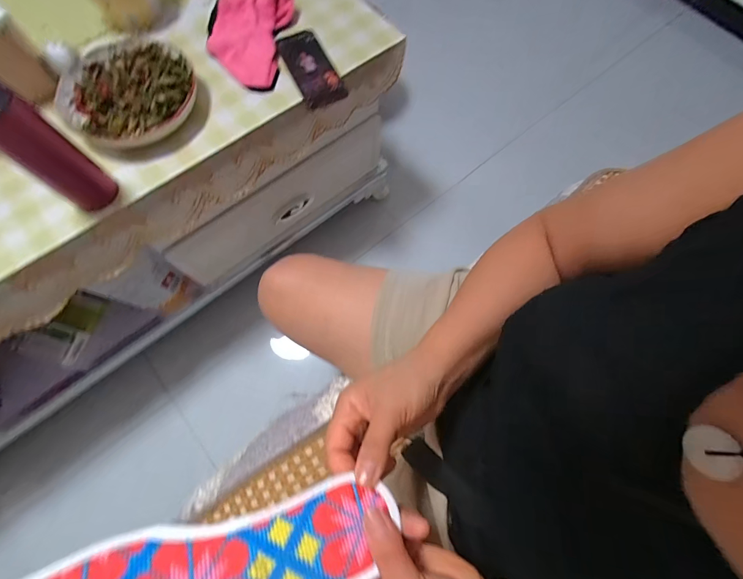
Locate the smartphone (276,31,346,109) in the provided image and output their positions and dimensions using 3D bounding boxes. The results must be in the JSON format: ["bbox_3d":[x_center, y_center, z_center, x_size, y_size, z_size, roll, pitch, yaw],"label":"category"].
[{"bbox_3d":[-0.107,-0.388,0.594,0.075,0.014,0.168,-25,73,-9],"label":"smartphone"}]

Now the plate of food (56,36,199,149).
[{"bbox_3d":[-0.389,-0.315,0.550,0.211,0.048,0.201,0,71,-1],"label":"plate of food"}]

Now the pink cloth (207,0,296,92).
[{"bbox_3d":[-0.227,-0.453,0.596,0.142,0.046,0.204,6,71,1],"label":"pink cloth"}]

